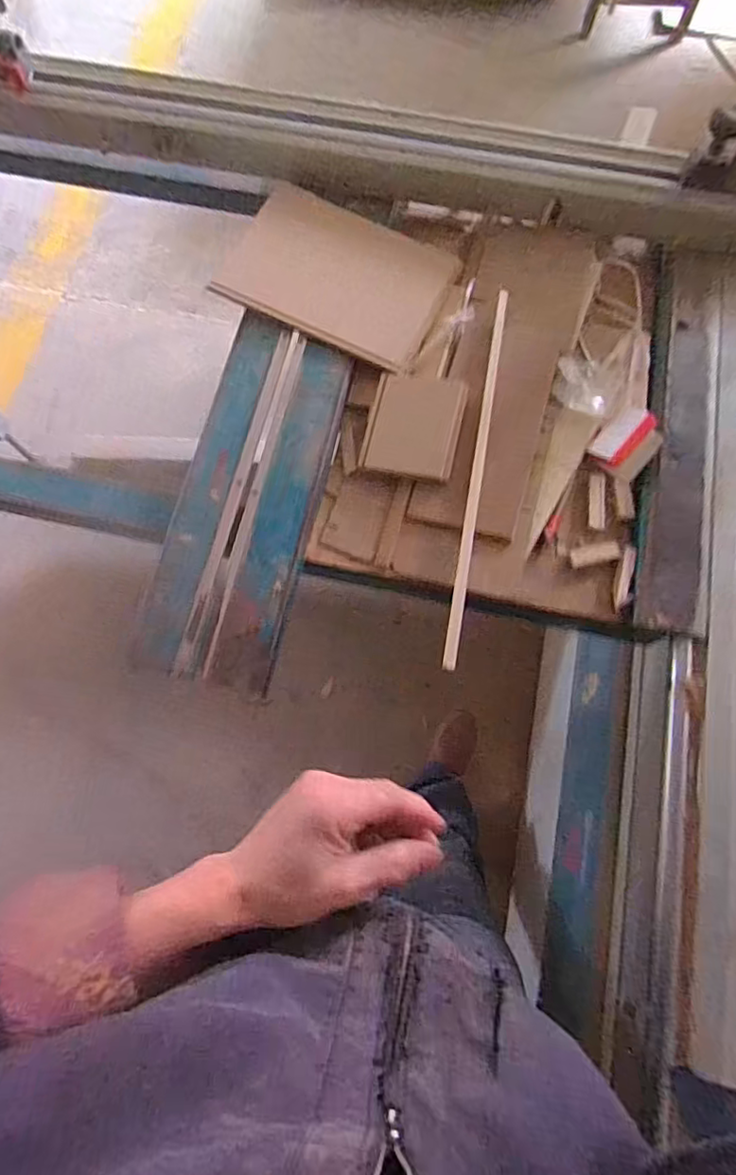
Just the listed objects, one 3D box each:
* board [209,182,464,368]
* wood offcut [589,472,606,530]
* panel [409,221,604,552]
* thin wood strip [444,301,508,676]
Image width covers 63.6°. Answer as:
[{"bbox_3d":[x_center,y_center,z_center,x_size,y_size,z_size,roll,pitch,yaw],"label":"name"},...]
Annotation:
[{"bbox_3d":[-0.037,-0.411,0.776,0.279,0.018,0.220,26,70,6],"label":"board"},{"bbox_3d":[0.267,-0.101,0.690,0.018,0.007,0.067,5,73,1],"label":"wood offcut"},{"bbox_3d":[0.164,-0.263,0.721,0.142,0.023,0.427,18,76,8],"label":"panel"},{"bbox_3d":[0.126,-0.141,0.679,0.015,0.015,0.470,10,73,3],"label":"thin wood strip"}]

